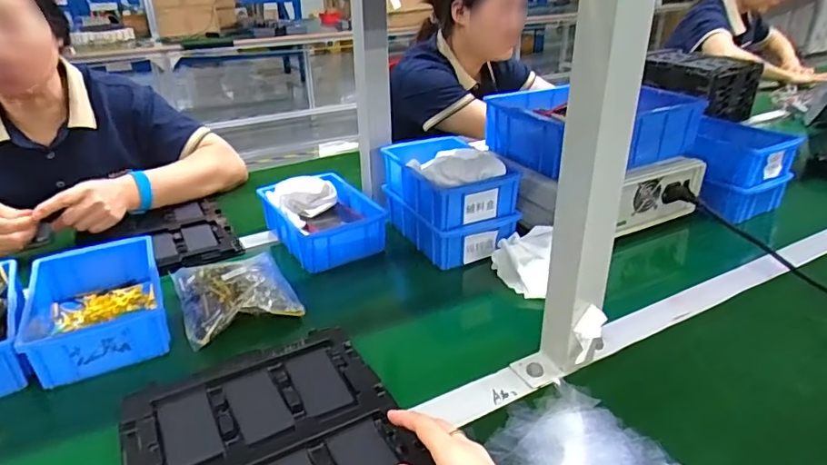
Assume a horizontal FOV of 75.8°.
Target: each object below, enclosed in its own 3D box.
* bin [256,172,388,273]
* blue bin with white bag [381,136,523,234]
[{"bbox_3d":[-0.141,-0.025,0.835,0.139,0.074,0.190,-18,32,-29],"label":"bin"},{"bbox_3d":[0.048,-0.084,0.821,0.139,0.088,0.221,-12,30,-20],"label":"blue bin with white bag"}]

